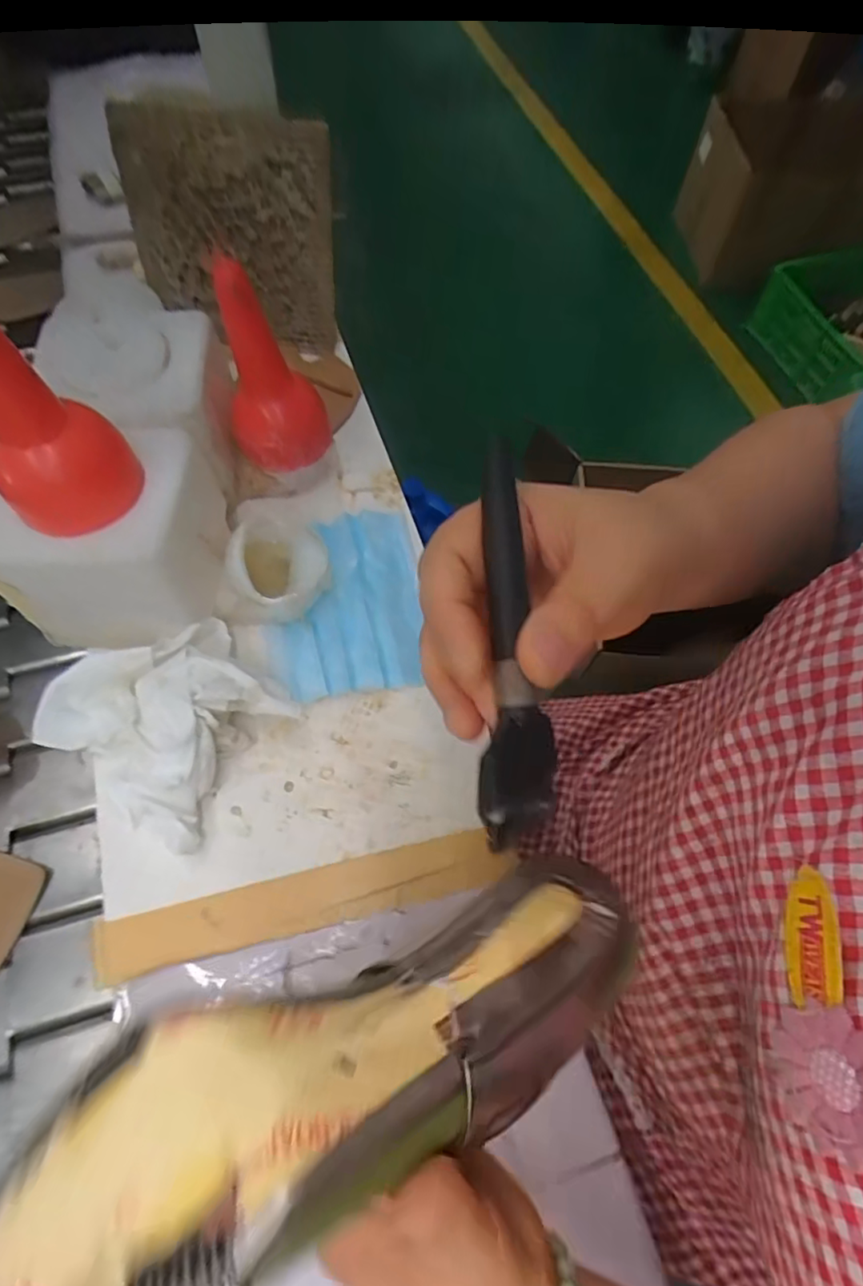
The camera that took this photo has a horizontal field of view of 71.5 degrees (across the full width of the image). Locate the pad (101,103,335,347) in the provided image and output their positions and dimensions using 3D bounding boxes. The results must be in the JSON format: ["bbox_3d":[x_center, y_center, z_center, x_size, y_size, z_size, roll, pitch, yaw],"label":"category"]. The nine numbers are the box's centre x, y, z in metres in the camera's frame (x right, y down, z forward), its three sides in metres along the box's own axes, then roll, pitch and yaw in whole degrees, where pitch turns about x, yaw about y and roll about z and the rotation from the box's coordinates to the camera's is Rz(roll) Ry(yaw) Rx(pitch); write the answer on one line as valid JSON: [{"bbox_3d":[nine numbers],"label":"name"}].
[{"bbox_3d":[-0.166,-0.338,0.499,0.167,0.161,0.015,7,49,3],"label":"pad"}]

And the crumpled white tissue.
[{"bbox_3d":[-0.167,0.044,0.384,0.138,0.049,0.125,36,67,16],"label":"crumpled white tissue"}]

